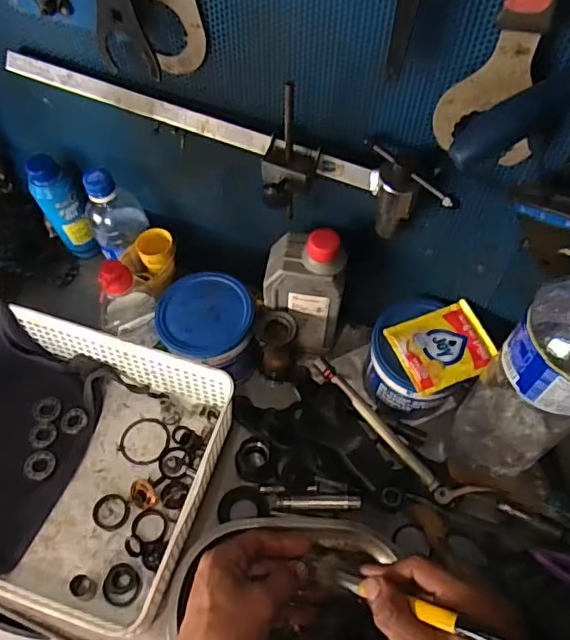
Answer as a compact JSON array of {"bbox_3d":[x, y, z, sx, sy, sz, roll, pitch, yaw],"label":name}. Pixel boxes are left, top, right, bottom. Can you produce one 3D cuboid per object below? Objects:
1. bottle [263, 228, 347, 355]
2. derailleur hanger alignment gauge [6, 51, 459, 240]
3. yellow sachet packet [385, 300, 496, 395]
[{"bbox_3d":[0.021,-0.029,0.600,0.079,0.173,0.046,11,59,7],"label":"bottle"},{"bbox_3d":[-0.063,-0.160,0.505,0.426,0.117,0.072,21,60,13],"label":"derailleur hanger alignment gauge"},{"bbox_3d":[0.161,0.025,0.574,0.097,0.009,0.080,-21,60,-12],"label":"yellow sachet packet"}]

